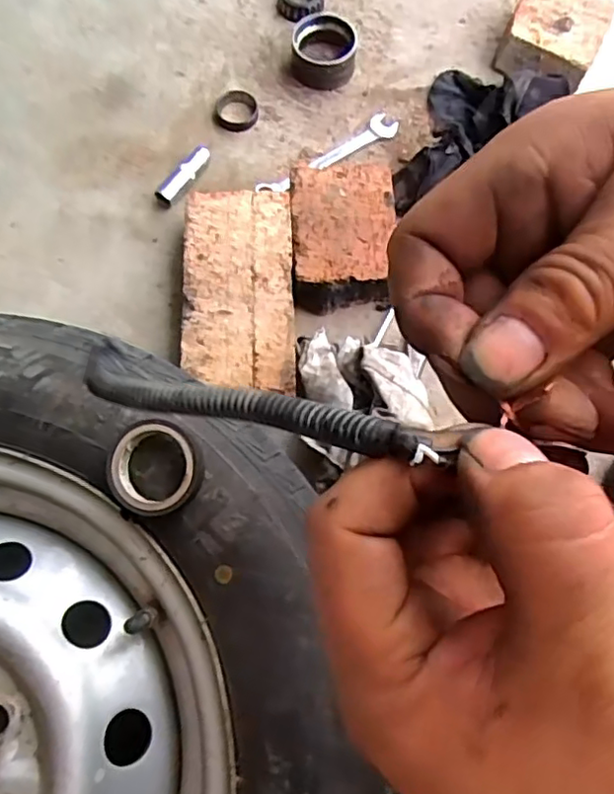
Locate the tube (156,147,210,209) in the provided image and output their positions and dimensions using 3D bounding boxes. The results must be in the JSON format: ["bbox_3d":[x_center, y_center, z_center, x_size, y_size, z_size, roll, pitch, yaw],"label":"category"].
[{"bbox_3d":[-0.138,-0.244,0.682,0.019,0.024,0.081,37,74,10],"label":"tube"}]

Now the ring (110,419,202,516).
[{"bbox_3d":[-0.093,0.045,0.384,0.054,0.017,0.058,1,71,-2],"label":"ring"}]

